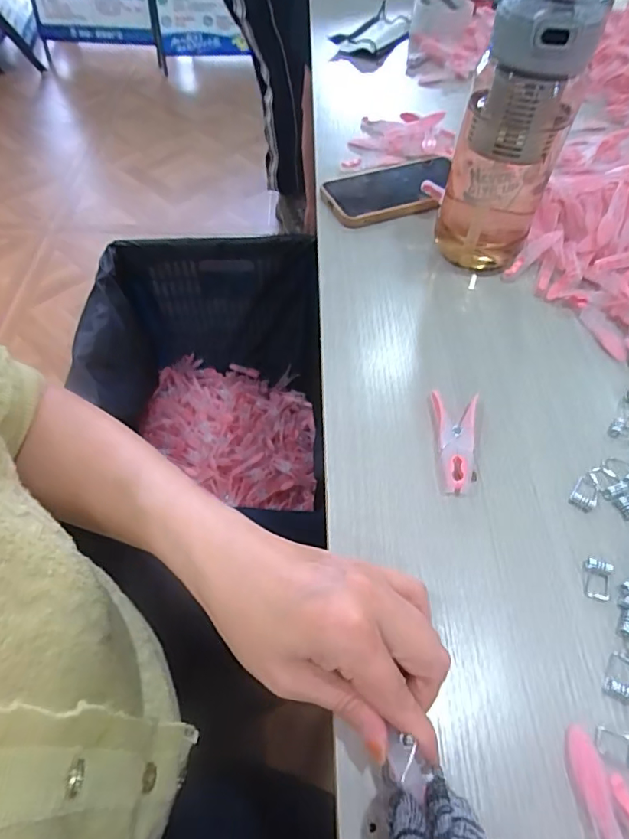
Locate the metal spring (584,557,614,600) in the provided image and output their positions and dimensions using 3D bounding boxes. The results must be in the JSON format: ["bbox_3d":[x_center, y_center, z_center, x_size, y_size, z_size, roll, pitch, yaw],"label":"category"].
[{"bbox_3d":[0.166,0.094,0.292,0.014,0.006,0.023,17,55,10],"label":"metal spring"}]

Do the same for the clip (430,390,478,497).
[{"bbox_3d":[0.096,0.015,0.342,0.031,0.009,0.076,8,54,4],"label":"clip"}]

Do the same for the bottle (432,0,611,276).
[{"bbox_3d":[0.148,-0.225,0.382,0.085,0.231,0.095,21,56,13],"label":"bottle"}]

